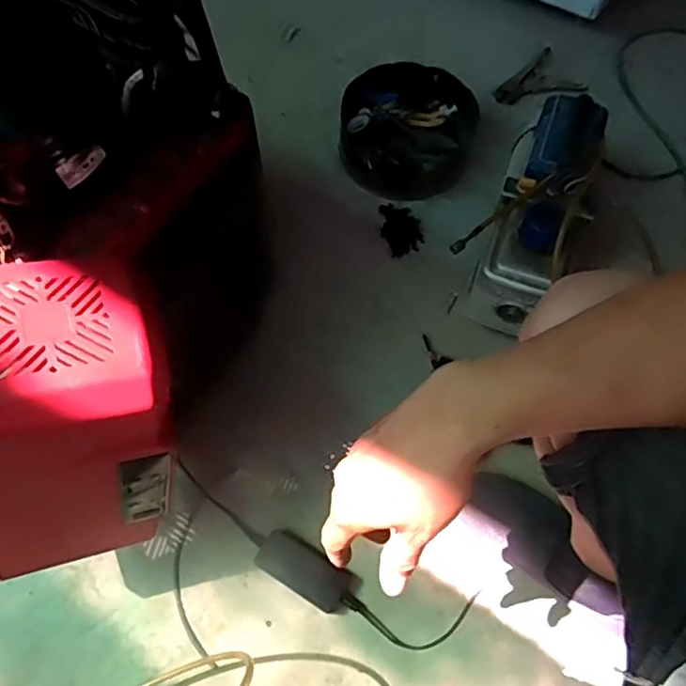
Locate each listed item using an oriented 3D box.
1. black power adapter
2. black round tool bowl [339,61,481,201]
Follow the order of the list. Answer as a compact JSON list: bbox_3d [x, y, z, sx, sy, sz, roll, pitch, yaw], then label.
[{"bbox_3d":[-0.051,0.295,0.776,0.122,0.025,0.059,28,69,14],"label":"black power adapter"},{"bbox_3d":[0.115,-0.375,1.058,0.228,0.083,0.232,-1,65,2],"label":"black round tool bowl"}]

